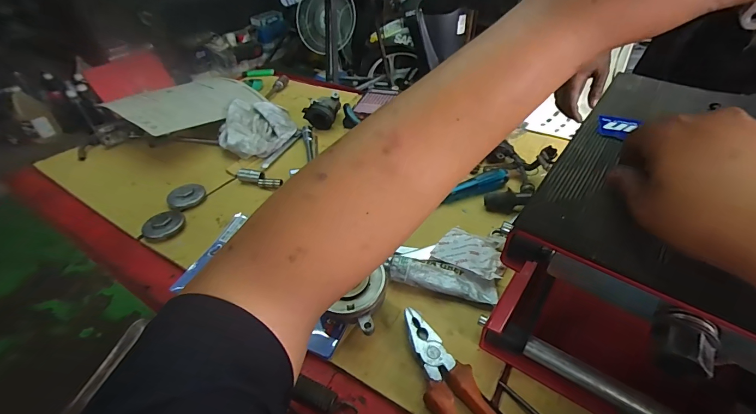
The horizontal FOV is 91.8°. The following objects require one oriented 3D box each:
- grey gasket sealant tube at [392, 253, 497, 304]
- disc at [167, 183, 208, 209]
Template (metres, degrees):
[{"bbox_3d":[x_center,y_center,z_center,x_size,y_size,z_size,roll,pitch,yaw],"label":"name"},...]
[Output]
[{"bbox_3d":[0.073,0.077,0.406,0.116,0.025,0.034,8,41,13],"label":"grey gasket sealant tube"},{"bbox_3d":[-0.290,-0.017,0.554,0.050,0.015,0.050,-2,40,1],"label":"disc"}]

